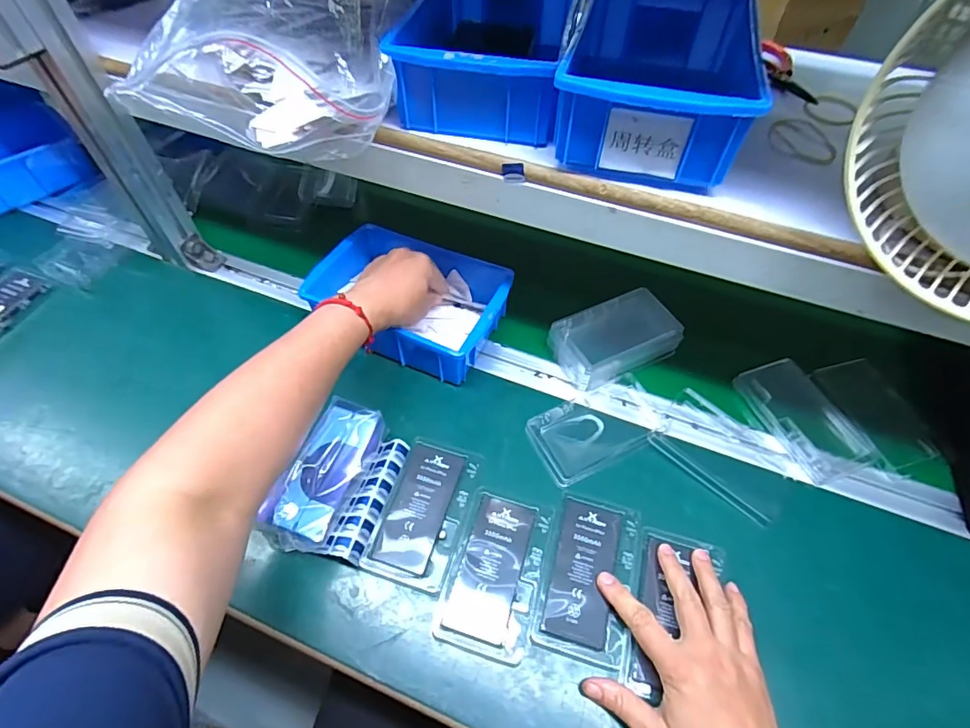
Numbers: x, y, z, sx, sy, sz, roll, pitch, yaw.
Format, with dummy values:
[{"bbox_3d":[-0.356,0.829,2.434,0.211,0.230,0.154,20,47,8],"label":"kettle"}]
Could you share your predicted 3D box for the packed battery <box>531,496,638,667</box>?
[{"bbox_3d":[0.088,0.176,0.417,0.072,0.010,0.126,15,57,7],"label":"packed battery"}]

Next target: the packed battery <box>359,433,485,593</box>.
[{"bbox_3d":[-0.053,0.132,0.449,0.071,0.013,0.126,15,55,9],"label":"packed battery"}]

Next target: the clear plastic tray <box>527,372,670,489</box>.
[{"bbox_3d":[0.113,0.064,0.500,0.134,0.013,0.075,-22,57,-17],"label":"clear plastic tray"}]

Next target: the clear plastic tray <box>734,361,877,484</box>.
[{"bbox_3d":[0.331,0.051,0.509,0.084,0.012,0.131,-16,56,-13],"label":"clear plastic tray"}]

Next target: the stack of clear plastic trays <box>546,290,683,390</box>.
[{"bbox_3d":[0.142,-0.031,0.544,0.127,0.034,0.080,-19,57,-15],"label":"stack of clear plastic trays"}]

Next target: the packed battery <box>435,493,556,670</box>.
[{"bbox_3d":[0.009,0.174,0.417,0.071,0.004,0.123,14,54,8],"label":"packed battery"}]

